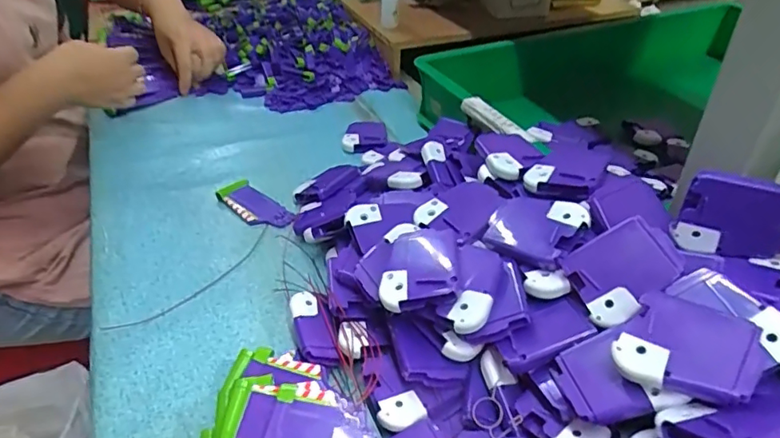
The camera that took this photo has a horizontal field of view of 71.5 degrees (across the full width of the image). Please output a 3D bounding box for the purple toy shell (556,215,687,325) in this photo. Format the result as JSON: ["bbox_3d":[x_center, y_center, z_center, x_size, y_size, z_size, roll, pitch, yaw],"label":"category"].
[{"bbox_3d":[0.141,0.031,0.324,0.061,0.007,0.051,-29,60,13],"label":"purple toy shell"}]

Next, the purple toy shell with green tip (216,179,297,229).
[{"bbox_3d":[-0.135,-0.013,0.544,0.098,0.009,0.035,29,48,33],"label":"purple toy shell with green tip"}]

